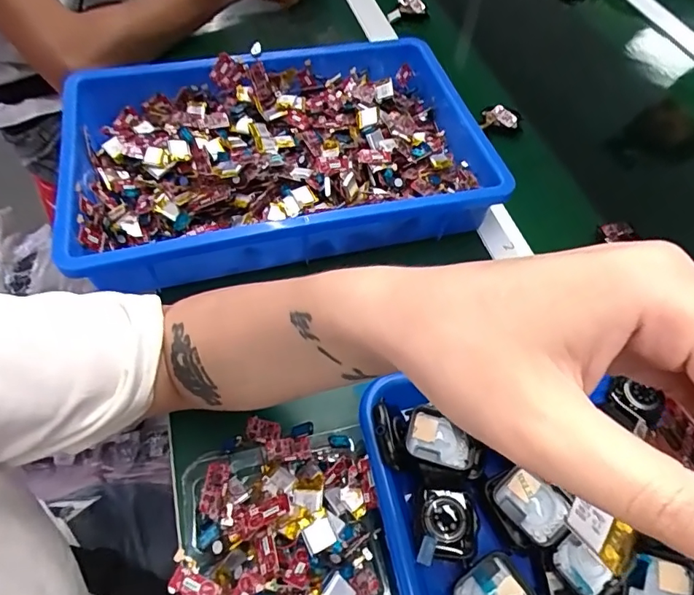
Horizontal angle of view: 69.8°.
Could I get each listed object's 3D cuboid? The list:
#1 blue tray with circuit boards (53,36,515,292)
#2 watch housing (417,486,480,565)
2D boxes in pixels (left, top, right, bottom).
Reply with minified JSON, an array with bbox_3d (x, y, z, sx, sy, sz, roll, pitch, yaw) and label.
[{"bbox_3d":[-0.067,-0.154,0.487,0.372,0.062,0.277,-11,58,-12],"label":"blue tray with circuit boards"},{"bbox_3d":[0.059,0.135,0.295,0.034,0.011,0.041,6,56,0],"label":"watch housing"}]

